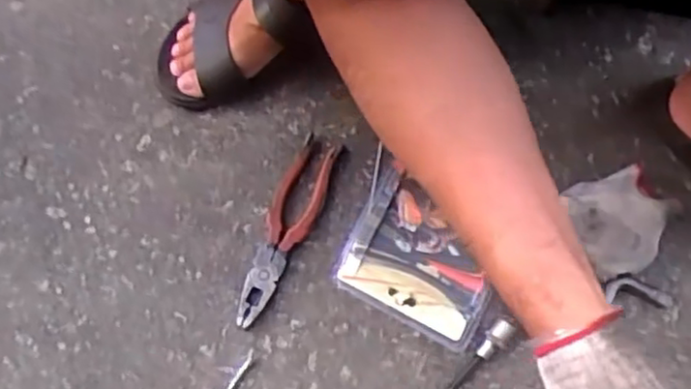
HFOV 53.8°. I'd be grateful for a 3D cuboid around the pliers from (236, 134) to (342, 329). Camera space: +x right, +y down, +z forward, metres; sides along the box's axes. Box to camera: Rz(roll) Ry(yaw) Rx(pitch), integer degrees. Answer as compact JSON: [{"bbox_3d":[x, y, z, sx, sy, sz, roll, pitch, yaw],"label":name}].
[{"bbox_3d":[-0.057,0.033,0.647,0.043,0.017,0.191,22,76,6],"label":"pliers"}]

